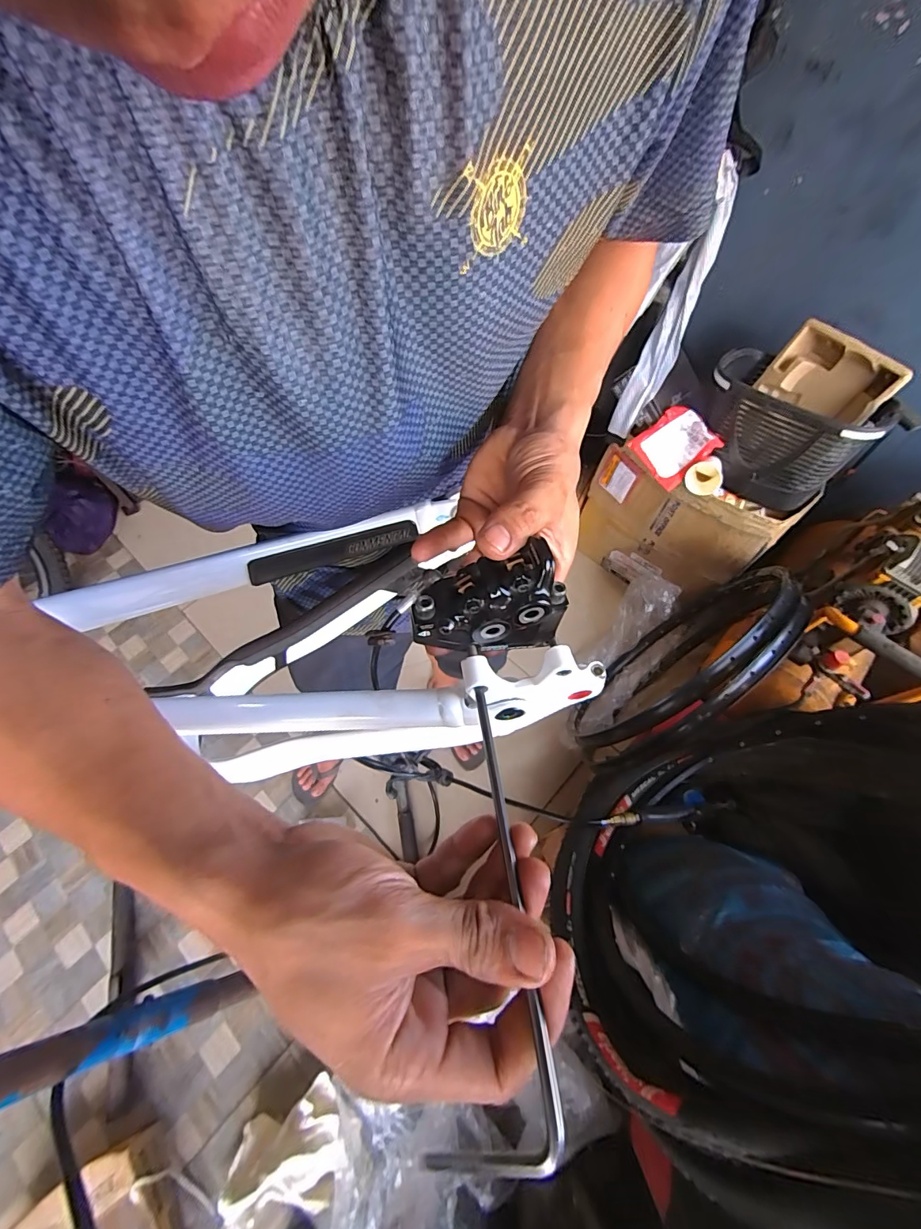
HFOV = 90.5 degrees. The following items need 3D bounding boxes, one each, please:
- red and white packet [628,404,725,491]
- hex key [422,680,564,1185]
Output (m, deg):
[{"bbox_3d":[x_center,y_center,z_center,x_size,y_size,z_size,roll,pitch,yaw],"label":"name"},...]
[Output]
[{"bbox_3d":[0.482,-0.380,1.025,0.145,0.018,0.146,-36,75,17],"label":"red and white packet"},{"bbox_3d":[0.010,0.112,0.202,0.044,0.015,0.176,-1,51,0],"label":"hex key"}]

